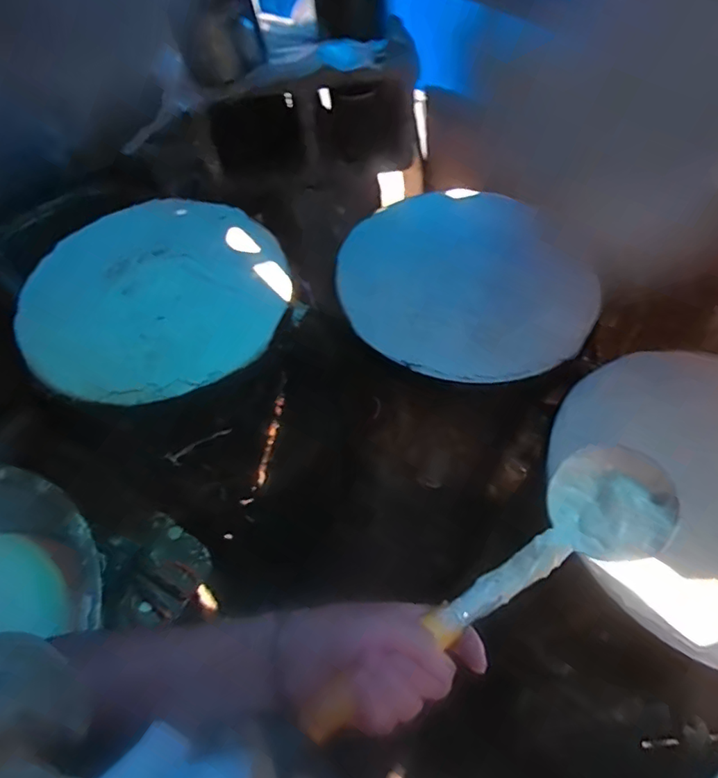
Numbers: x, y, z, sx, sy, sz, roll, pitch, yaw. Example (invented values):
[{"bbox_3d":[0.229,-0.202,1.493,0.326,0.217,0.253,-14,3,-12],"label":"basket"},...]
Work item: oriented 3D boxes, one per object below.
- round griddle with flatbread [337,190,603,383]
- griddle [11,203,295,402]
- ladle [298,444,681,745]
[{"bbox_3d":[0.149,-0.163,0.764,0.340,0.021,0.351,0,57,1],"label":"round griddle with flatbread"},{"bbox_3d":[-0.287,-0.137,0.748,0.361,0.038,0.350,0,57,1],"label":"griddle"},{"bbox_3d":[0.112,0.144,0.384,0.332,0.054,0.091,-25,59,-28],"label":"ladle"}]

